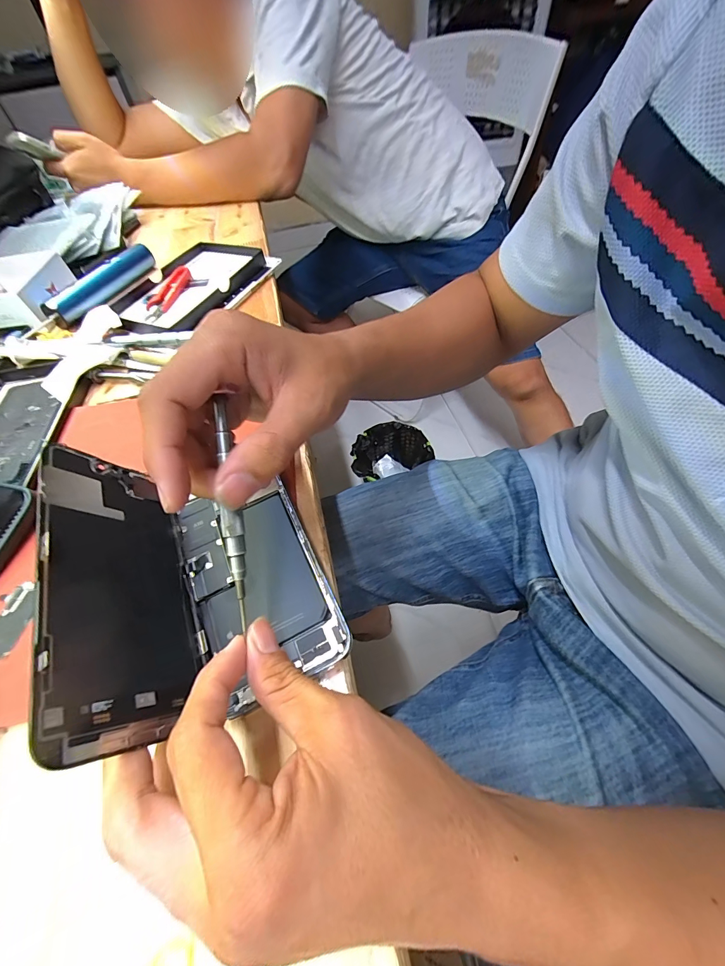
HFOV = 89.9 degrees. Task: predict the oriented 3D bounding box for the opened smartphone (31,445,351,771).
[{"bbox_3d":[-0.088,0.036,0.197,0.112,0.069,0.155,-22,56,-15],"label":"opened smartphone"}]

